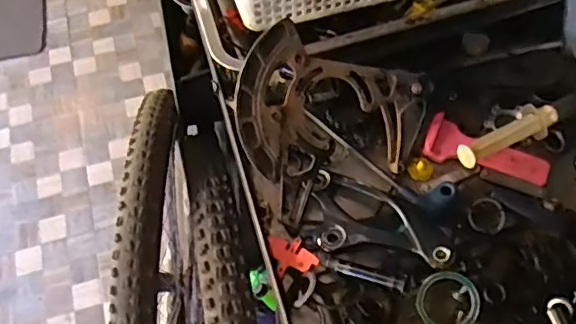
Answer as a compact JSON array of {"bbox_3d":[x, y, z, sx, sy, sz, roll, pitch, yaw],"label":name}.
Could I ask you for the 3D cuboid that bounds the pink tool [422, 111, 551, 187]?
[{"bbox_3d":[0.197,-0.010,0.569,0.120,0.020,0.043,18,62,12],"label":"pink tool"}]

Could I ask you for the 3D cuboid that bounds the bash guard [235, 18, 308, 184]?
[{"bbox_3d":[-0.016,-0.056,0.523,0.058,0.017,0.138,7,97,0],"label":"bash guard"}]

